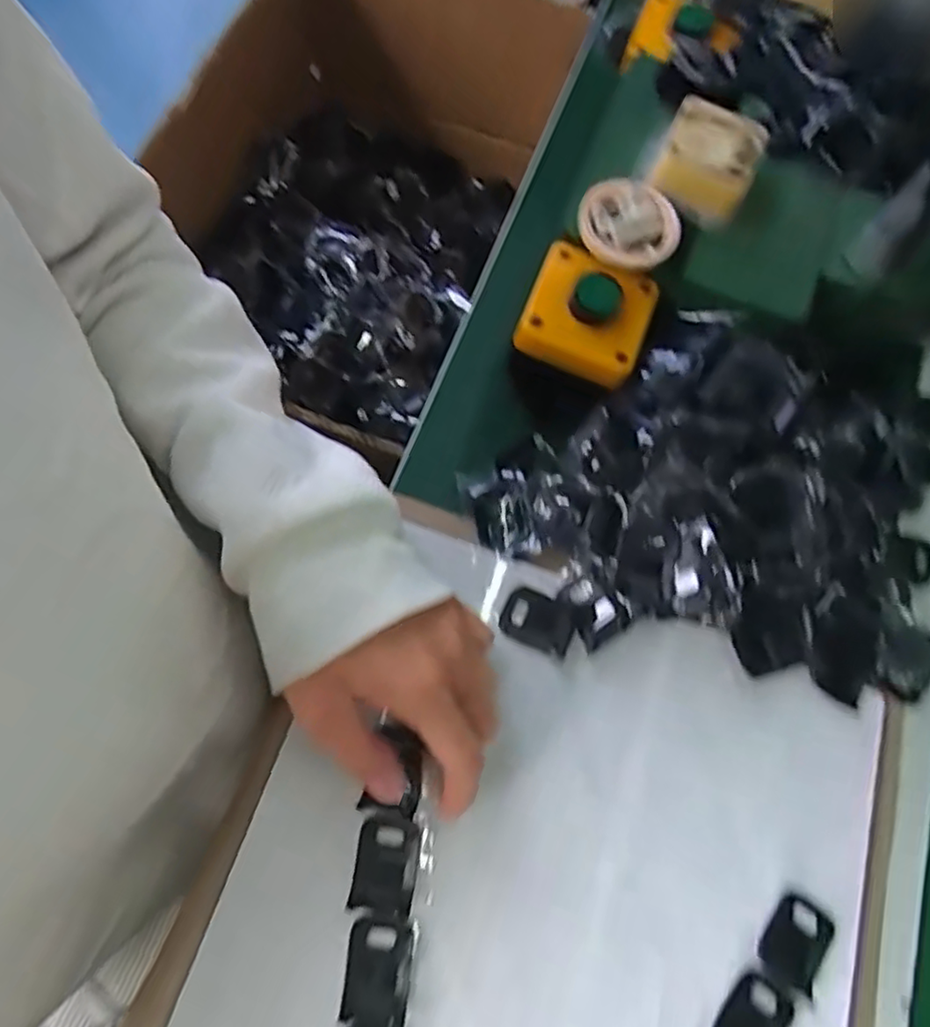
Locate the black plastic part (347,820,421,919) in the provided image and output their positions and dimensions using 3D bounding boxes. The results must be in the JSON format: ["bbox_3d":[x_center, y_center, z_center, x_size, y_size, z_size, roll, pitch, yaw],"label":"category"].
[{"bbox_3d":[-0.038,0.168,0.306,0.029,0.009,0.038,10,70,-1],"label":"black plastic part"}]

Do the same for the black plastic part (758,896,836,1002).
[{"bbox_3d":[0.161,0.208,0.313,0.027,0.007,0.036,35,72,7],"label":"black plastic part"}]

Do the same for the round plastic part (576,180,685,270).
[{"bbox_3d":[0.097,-0.168,0.374,0.059,0.014,0.052,-11,72,-8],"label":"round plastic part"}]

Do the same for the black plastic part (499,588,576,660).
[{"bbox_3d":[0.040,0.059,0.350,0.038,0.005,0.028,25,71,4],"label":"black plastic part"}]

